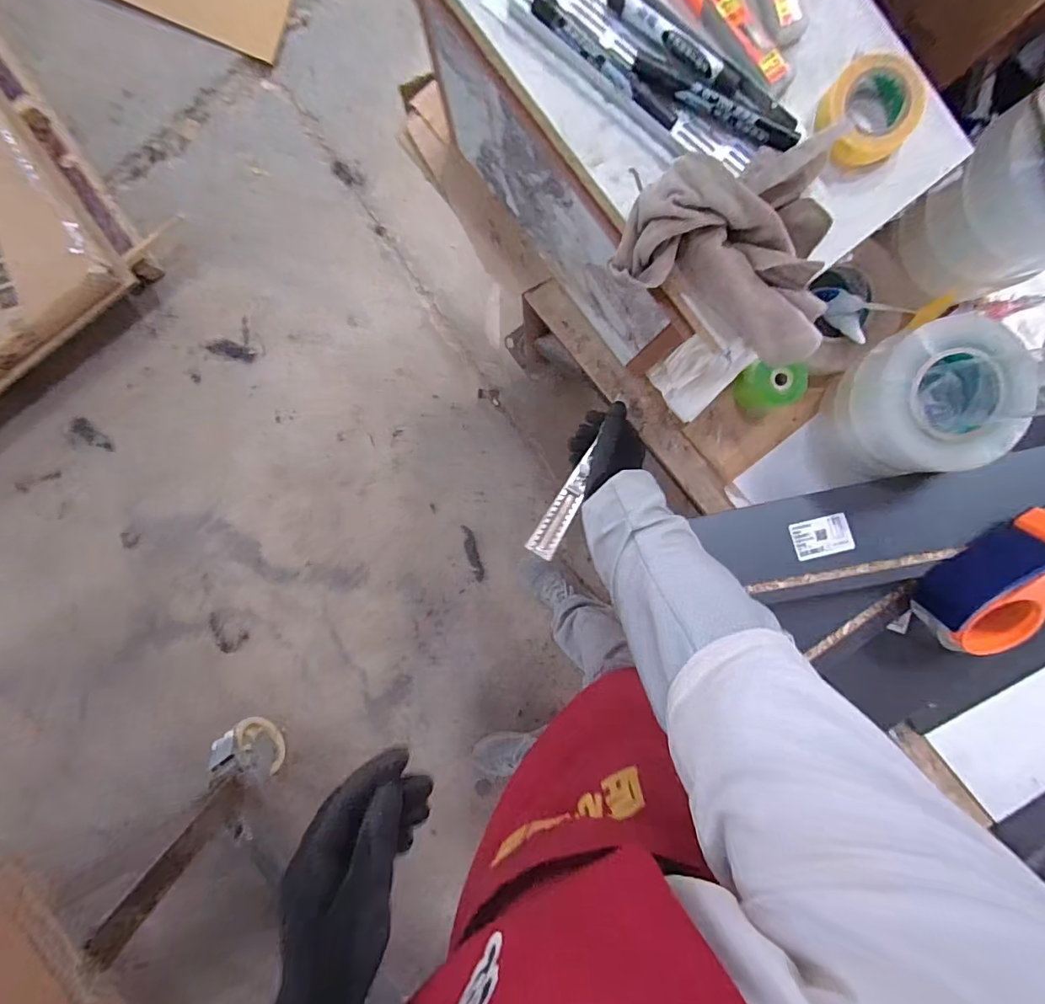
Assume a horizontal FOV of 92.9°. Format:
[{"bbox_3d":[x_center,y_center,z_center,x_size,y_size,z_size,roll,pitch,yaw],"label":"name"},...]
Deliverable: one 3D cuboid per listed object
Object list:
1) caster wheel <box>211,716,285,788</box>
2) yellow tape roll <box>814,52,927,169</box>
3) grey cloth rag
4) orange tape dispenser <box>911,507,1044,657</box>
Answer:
[{"bbox_3d":[-0.630,0.582,1.149,0.142,0.202,0.064,41,95,-2],"label":"caster wheel"},{"bbox_3d":[0.239,-0.270,0.345,0.063,0.026,0.058,0,95,2],"label":"yellow tape roll"},{"bbox_3d":[0.158,-0.184,0.342,0.156,0.045,0.122,31,95,-1],"label":"grey cloth rag"},{"bbox_3d":[0.495,0.087,0.505,0.091,0.068,0.159,38,111,-20],"label":"orange tape dispenser"}]

